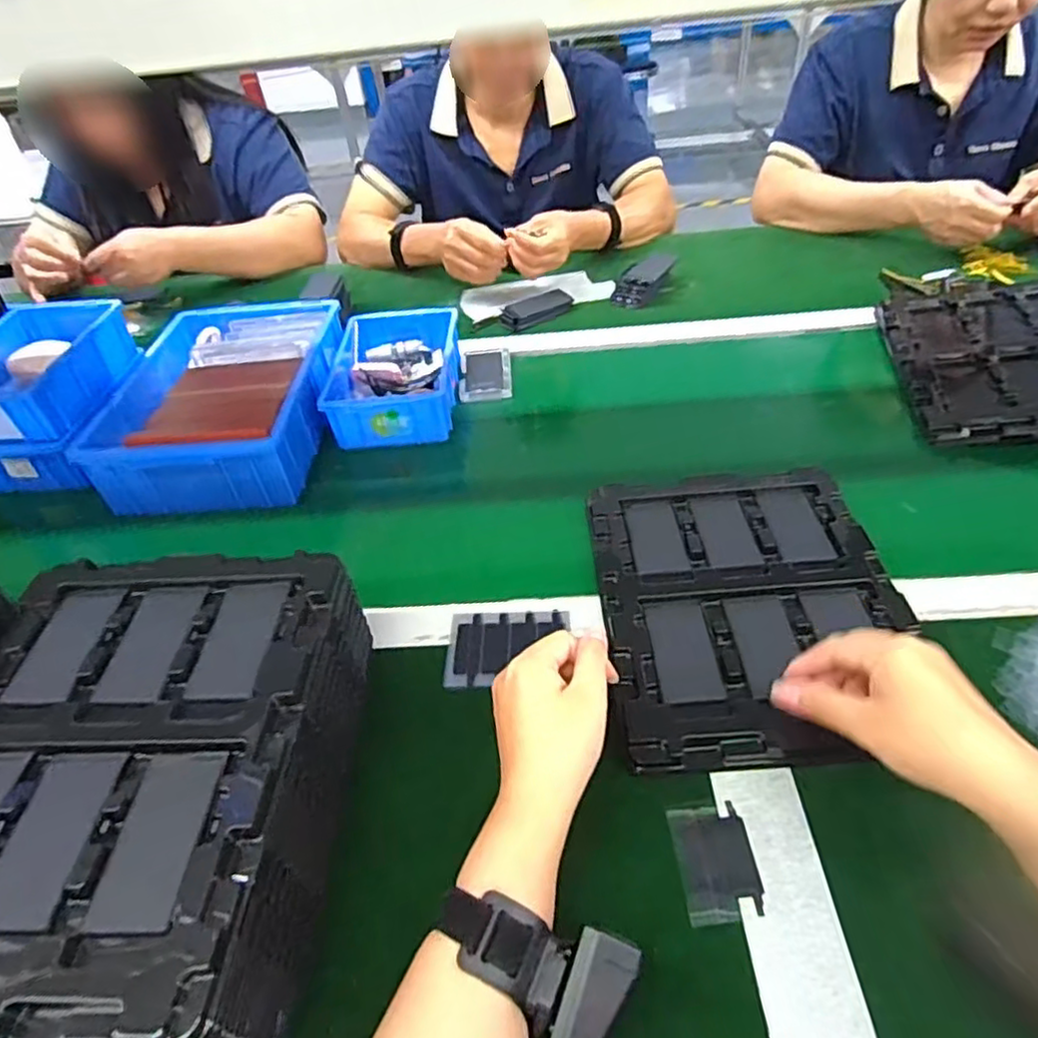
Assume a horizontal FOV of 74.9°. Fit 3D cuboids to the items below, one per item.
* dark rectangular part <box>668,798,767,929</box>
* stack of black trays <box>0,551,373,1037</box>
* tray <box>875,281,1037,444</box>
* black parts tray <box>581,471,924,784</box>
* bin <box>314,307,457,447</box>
[{"bbox_3d":[0.115,0.200,0.396,0.044,0.004,0.063,-6,43,1],"label":"dark rectangular part"},{"bbox_3d":[-0.225,0.156,0.404,0.218,0.086,0.270,-3,43,4],"label":"stack of black trays"},{"bbox_3d":[0.522,-0.182,0.719,0.220,0.020,0.286,-2,44,20],"label":"tray"},{"bbox_3d":[0.175,0.057,0.529,0.217,0.015,0.273,-5,43,2],"label":"black parts tray"},{"bbox_3d":[-0.142,-0.165,0.777,0.136,0.059,0.195,-4,43,4],"label":"bin"}]

